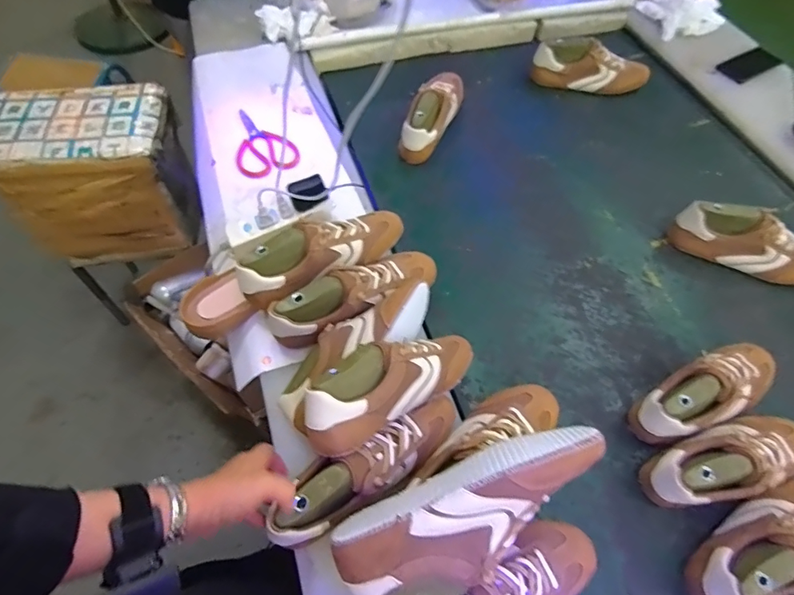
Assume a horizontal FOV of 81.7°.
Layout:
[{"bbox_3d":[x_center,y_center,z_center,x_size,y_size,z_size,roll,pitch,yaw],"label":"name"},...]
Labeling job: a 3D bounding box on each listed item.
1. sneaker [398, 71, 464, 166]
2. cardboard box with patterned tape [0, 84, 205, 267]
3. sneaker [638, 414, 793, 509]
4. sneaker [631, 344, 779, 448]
[{"bbox_3d":[0.079,-0.394,0.961,0.076,0.096,0.252,19,58,8],"label":"sneaker"},{"bbox_3d":[-0.723,-0.303,1.150,0.363,0.330,0.246,-8,59,-9],"label":"cardboard box with patterned tape"},{"bbox_3d":[0.455,0.216,0.617,0.254,0.089,0.092,-15,60,-13],"label":"sneaker"},{"bbox_3d":[0.453,0.134,0.665,0.248,0.089,0.090,-21,62,-16],"label":"sneaker"}]

